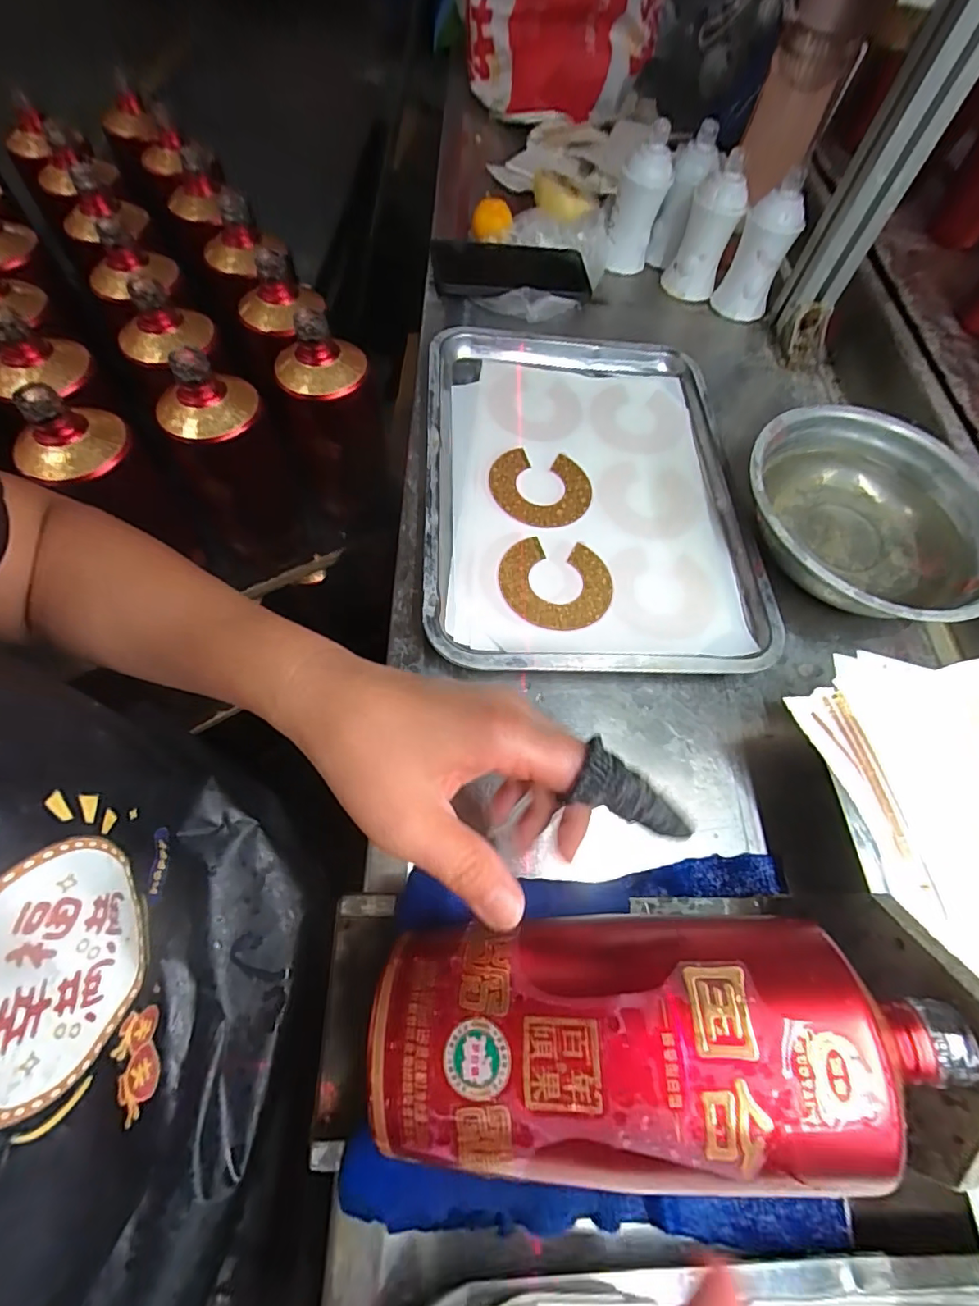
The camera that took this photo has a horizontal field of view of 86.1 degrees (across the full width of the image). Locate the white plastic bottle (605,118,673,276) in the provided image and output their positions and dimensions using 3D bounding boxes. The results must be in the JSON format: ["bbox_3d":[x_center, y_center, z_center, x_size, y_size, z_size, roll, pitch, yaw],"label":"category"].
[{"bbox_3d":[0.159,-0.475,0.558,0.050,0.116,0.042,11,61,4],"label":"white plastic bottle"}]

